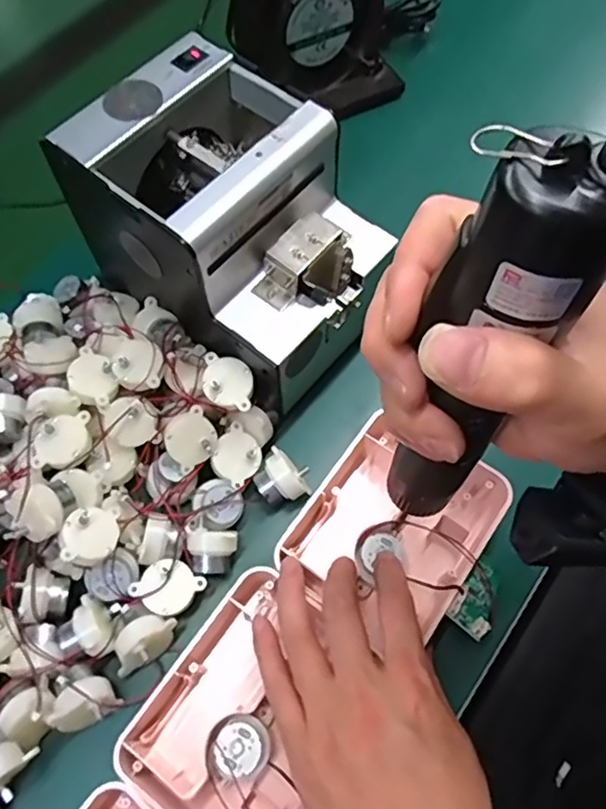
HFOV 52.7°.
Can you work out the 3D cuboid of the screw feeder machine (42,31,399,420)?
[{"bbox_3d":[-0.045,-0.117,0.398,0.179,0.125,0.129,35,70,18],"label":"screw feeder machine"}]

